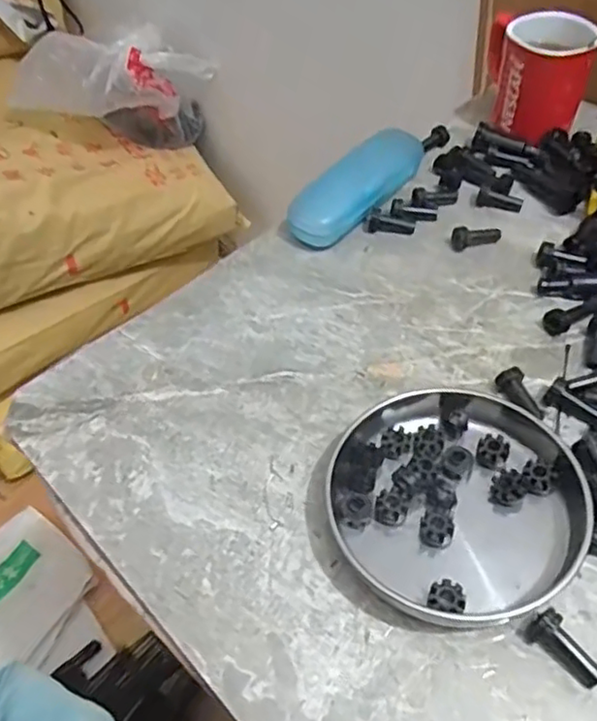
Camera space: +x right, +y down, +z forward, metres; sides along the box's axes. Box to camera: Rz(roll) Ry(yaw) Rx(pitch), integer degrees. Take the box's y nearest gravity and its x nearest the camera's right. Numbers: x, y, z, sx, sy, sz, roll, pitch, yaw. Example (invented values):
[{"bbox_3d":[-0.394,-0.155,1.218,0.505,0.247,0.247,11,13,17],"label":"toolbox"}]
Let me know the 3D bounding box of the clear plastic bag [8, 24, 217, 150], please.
[{"bbox_3d":[-0.295,-0.425,1.087,0.317,0.195,0.141,-22,53,-14],"label":"clear plastic bag"}]

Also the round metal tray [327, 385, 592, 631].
[{"bbox_3d":[0.090,0.072,0.377,0.134,0.028,0.145,-2,50,3],"label":"round metal tray"}]

